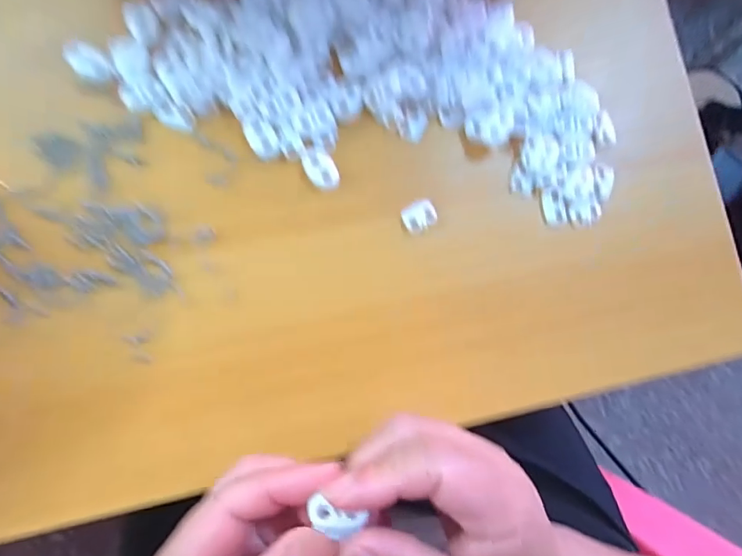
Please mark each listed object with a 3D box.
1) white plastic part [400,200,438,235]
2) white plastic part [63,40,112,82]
[{"bbox_3d":[0.027,-0.034,0.251,0.019,0.004,0.015,-31,89,-8],"label":"white plastic part"},{"bbox_3d":[-0.149,-0.114,0.239,0.026,0.004,0.015,39,82,-1],"label":"white plastic part"}]

